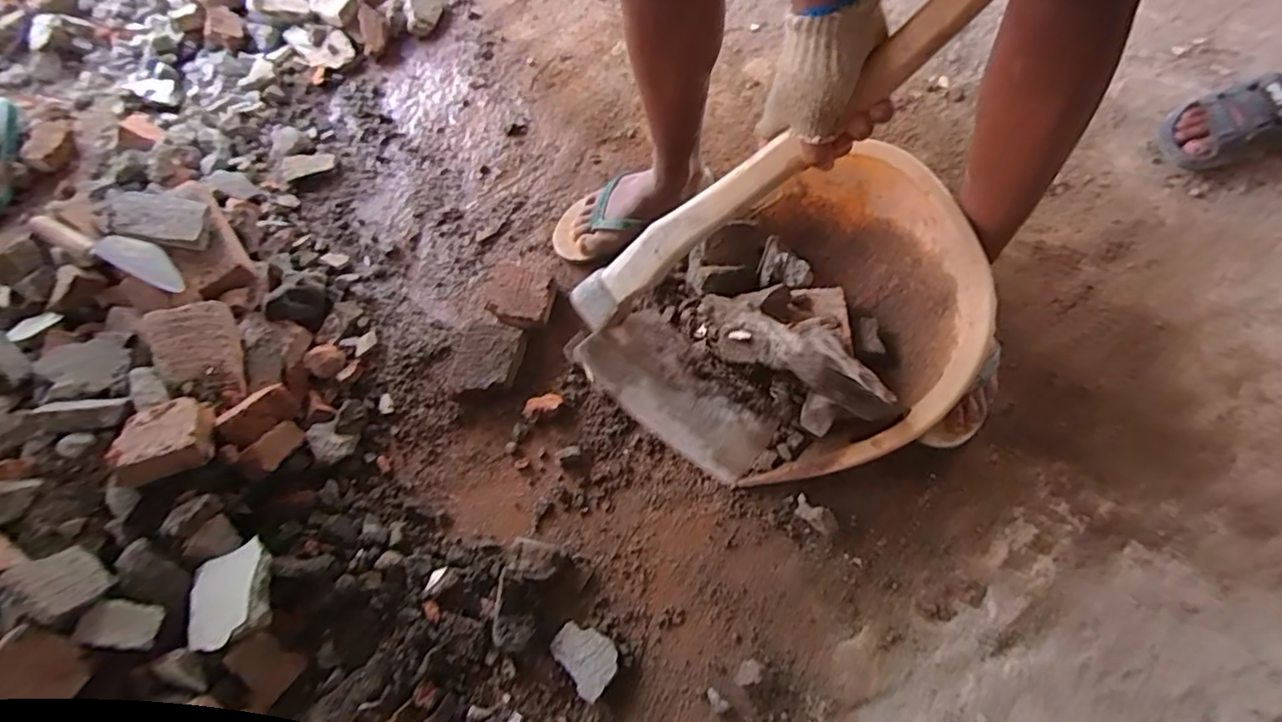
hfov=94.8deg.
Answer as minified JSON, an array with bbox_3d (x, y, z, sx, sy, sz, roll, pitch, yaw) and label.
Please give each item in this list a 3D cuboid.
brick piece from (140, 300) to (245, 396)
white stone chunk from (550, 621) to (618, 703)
[{"bbox_3d":[-0.599,-0.011,0.792,0.100,0.026,0.132,-19,82,-24],"label":"brick piece"},{"bbox_3d":[-0.068,0.355,0.712,0.081,0.021,0.063,35,73,17],"label":"white stone chunk"}]

